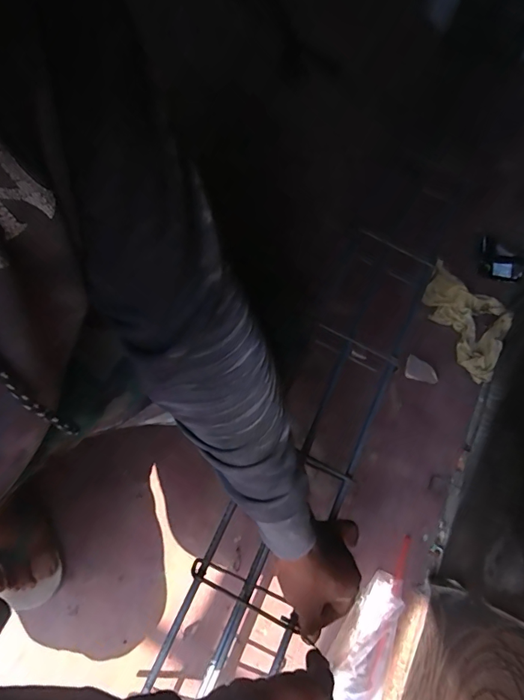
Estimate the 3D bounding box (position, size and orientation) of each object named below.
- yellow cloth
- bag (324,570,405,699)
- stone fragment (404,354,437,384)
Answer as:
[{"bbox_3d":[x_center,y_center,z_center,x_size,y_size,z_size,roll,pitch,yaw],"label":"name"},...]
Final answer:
[{"bbox_3d":[0.415,-0.066,0.816,0.130,0.029,0.238,-23,74,-10],"label":"yellow cloth"},{"bbox_3d":[0.169,0.452,0.638,0.085,0.028,0.189,31,73,8],"label":"bag"},{"bbox_3d":[0.306,0.037,0.787,0.061,0.014,0.041,13,72,2],"label":"stone fragment"}]

